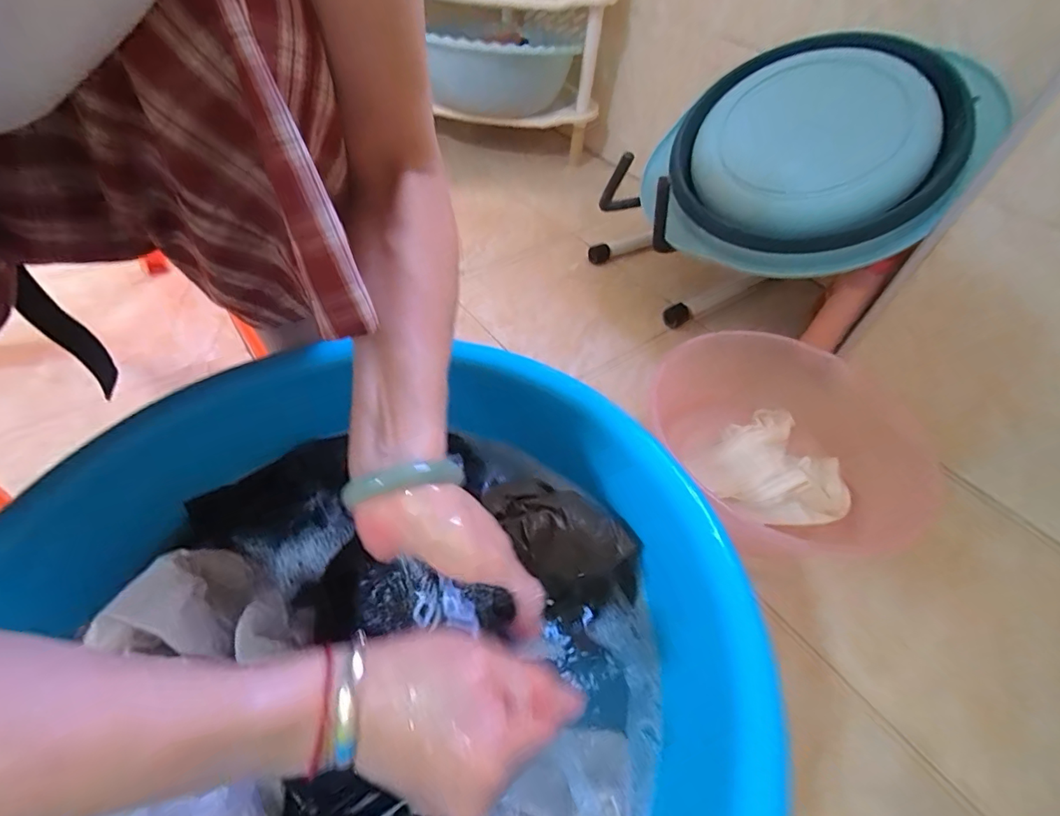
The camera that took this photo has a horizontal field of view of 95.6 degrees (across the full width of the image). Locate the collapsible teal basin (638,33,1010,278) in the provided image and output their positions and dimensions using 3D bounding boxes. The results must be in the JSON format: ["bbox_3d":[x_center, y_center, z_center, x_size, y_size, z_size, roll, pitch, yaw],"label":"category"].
[{"bbox_3d":[0.356,-0.342,0.617,0.357,0.073,0.357,34,91,29],"label":"collapsible teal basin"}]

